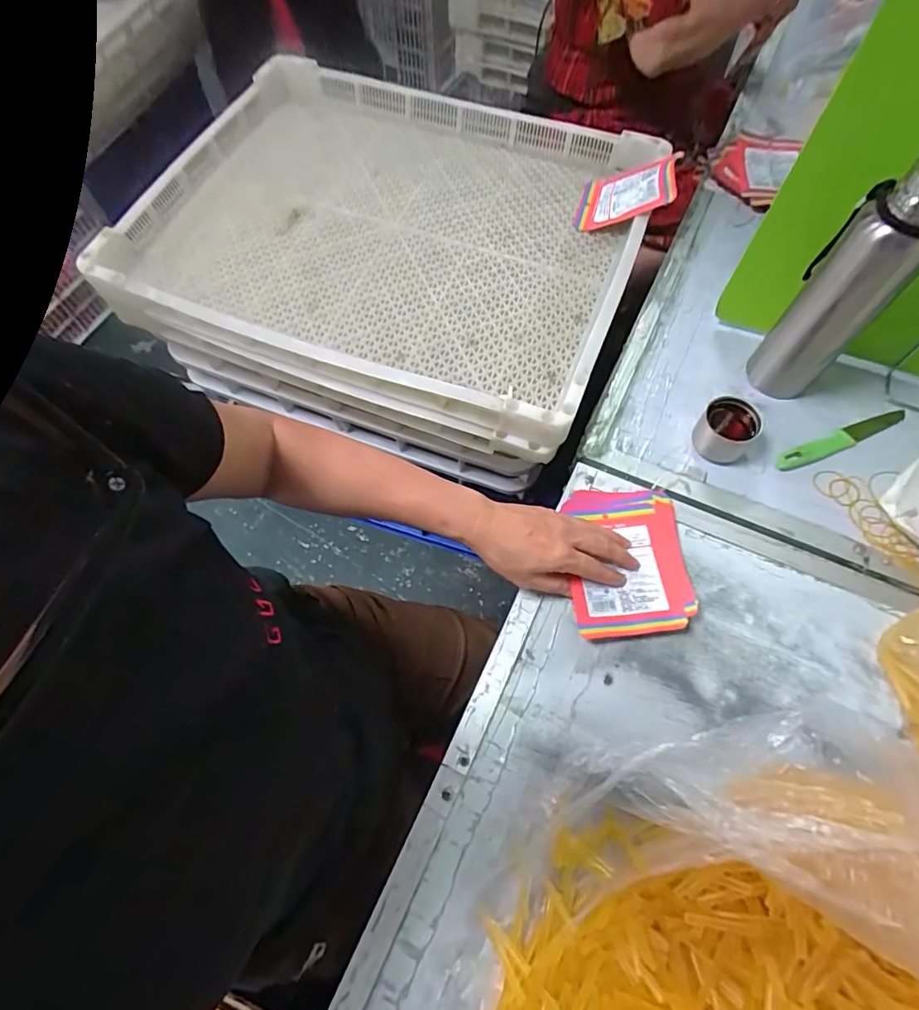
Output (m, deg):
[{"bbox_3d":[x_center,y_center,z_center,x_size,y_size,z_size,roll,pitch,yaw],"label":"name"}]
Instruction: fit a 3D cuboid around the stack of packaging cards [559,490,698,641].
[{"bbox_3d":[0.178,0.057,0.546,0.124,0.018,0.160,-1,64,1],"label":"stack of packaging cards"}]

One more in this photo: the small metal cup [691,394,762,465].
[{"bbox_3d":[0.304,-0.085,0.589,0.061,0.057,0.051,36,70,17],"label":"small metal cup"}]

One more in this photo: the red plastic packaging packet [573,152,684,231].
[{"bbox_3d":[0.229,-0.433,0.724,0.147,0.019,0.090,11,81,47],"label":"red plastic packaging packet"}]

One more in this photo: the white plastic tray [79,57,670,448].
[{"bbox_3d":[-0.089,-0.396,0.736,0.653,0.098,0.518,20,66,10],"label":"white plastic tray"}]

